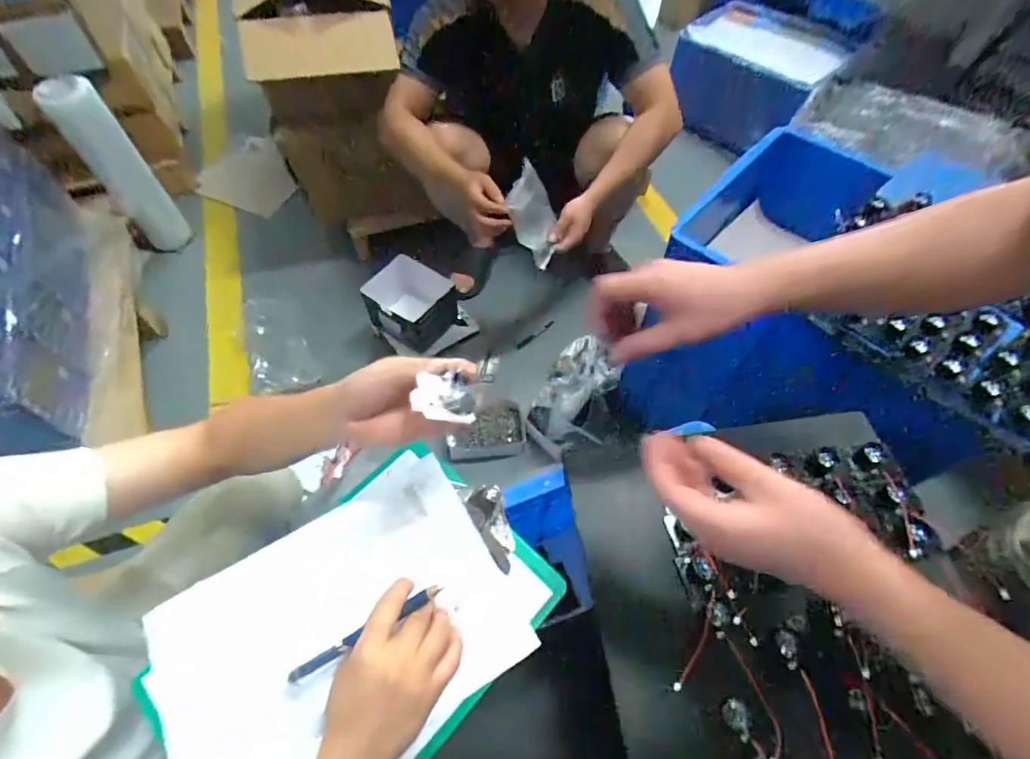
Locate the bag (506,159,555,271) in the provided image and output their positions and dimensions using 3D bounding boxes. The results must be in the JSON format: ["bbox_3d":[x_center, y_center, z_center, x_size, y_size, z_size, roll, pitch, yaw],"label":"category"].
[{"bbox_3d":[0.044,-0.340,0.989,0.087,0.152,0.141,12,57,6],"label":"bag"}]

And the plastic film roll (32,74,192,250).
[{"bbox_3d":[-1.036,-0.546,1.277,0.123,0.454,0.116,33,61,18],"label":"plastic film roll"}]

